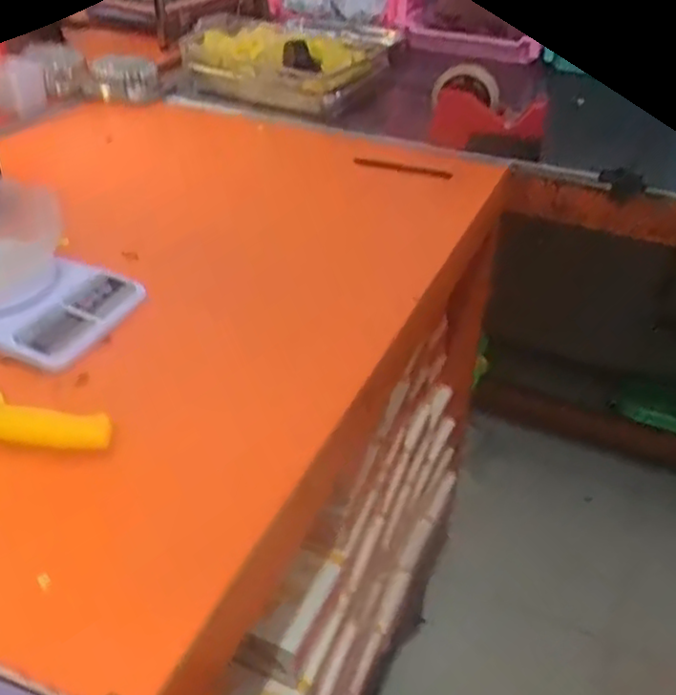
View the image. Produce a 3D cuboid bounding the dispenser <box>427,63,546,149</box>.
[{"bbox_3d":[0.207,-0.315,0.986,0.072,0.101,0.170,-23,43,-29],"label":"dispenser"}]

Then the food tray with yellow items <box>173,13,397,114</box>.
[{"bbox_3d":[-0.093,-0.460,1.154,0.343,0.107,0.157,18,40,20],"label":"food tray with yellow items"}]

